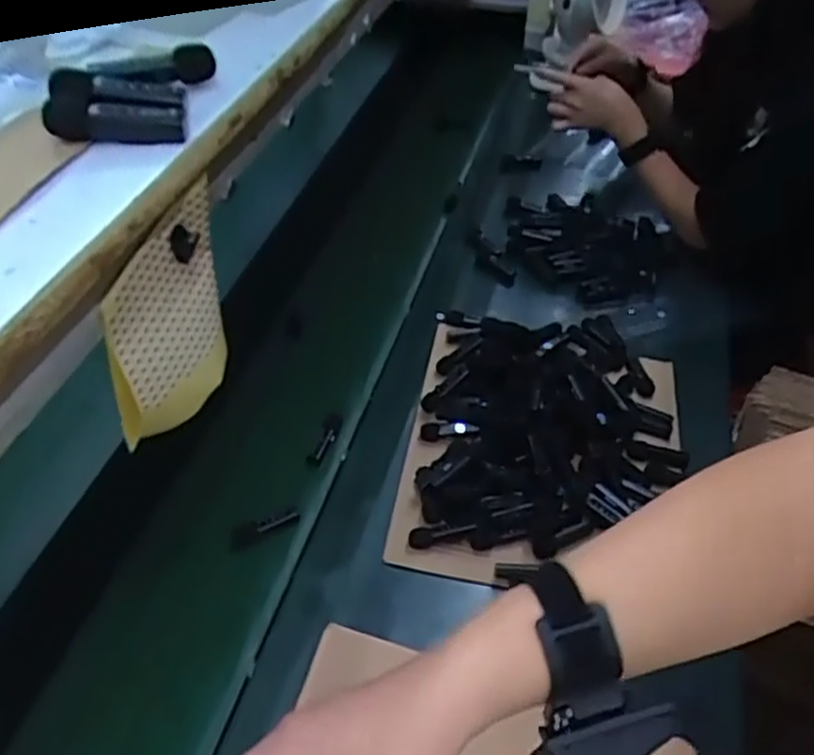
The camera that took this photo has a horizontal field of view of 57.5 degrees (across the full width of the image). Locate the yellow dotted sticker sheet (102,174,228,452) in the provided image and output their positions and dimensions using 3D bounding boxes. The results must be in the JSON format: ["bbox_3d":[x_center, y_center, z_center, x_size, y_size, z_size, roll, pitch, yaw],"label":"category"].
[{"bbox_3d":[-0.121,-0.024,0.384,0.012,0.122,0.096,14,46,12],"label":"yellow dotted sticker sheet"}]

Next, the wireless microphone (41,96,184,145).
[{"bbox_3d":[-0.136,-0.121,0.349,0.063,0.018,0.015,1,45,-1],"label":"wireless microphone"}]

